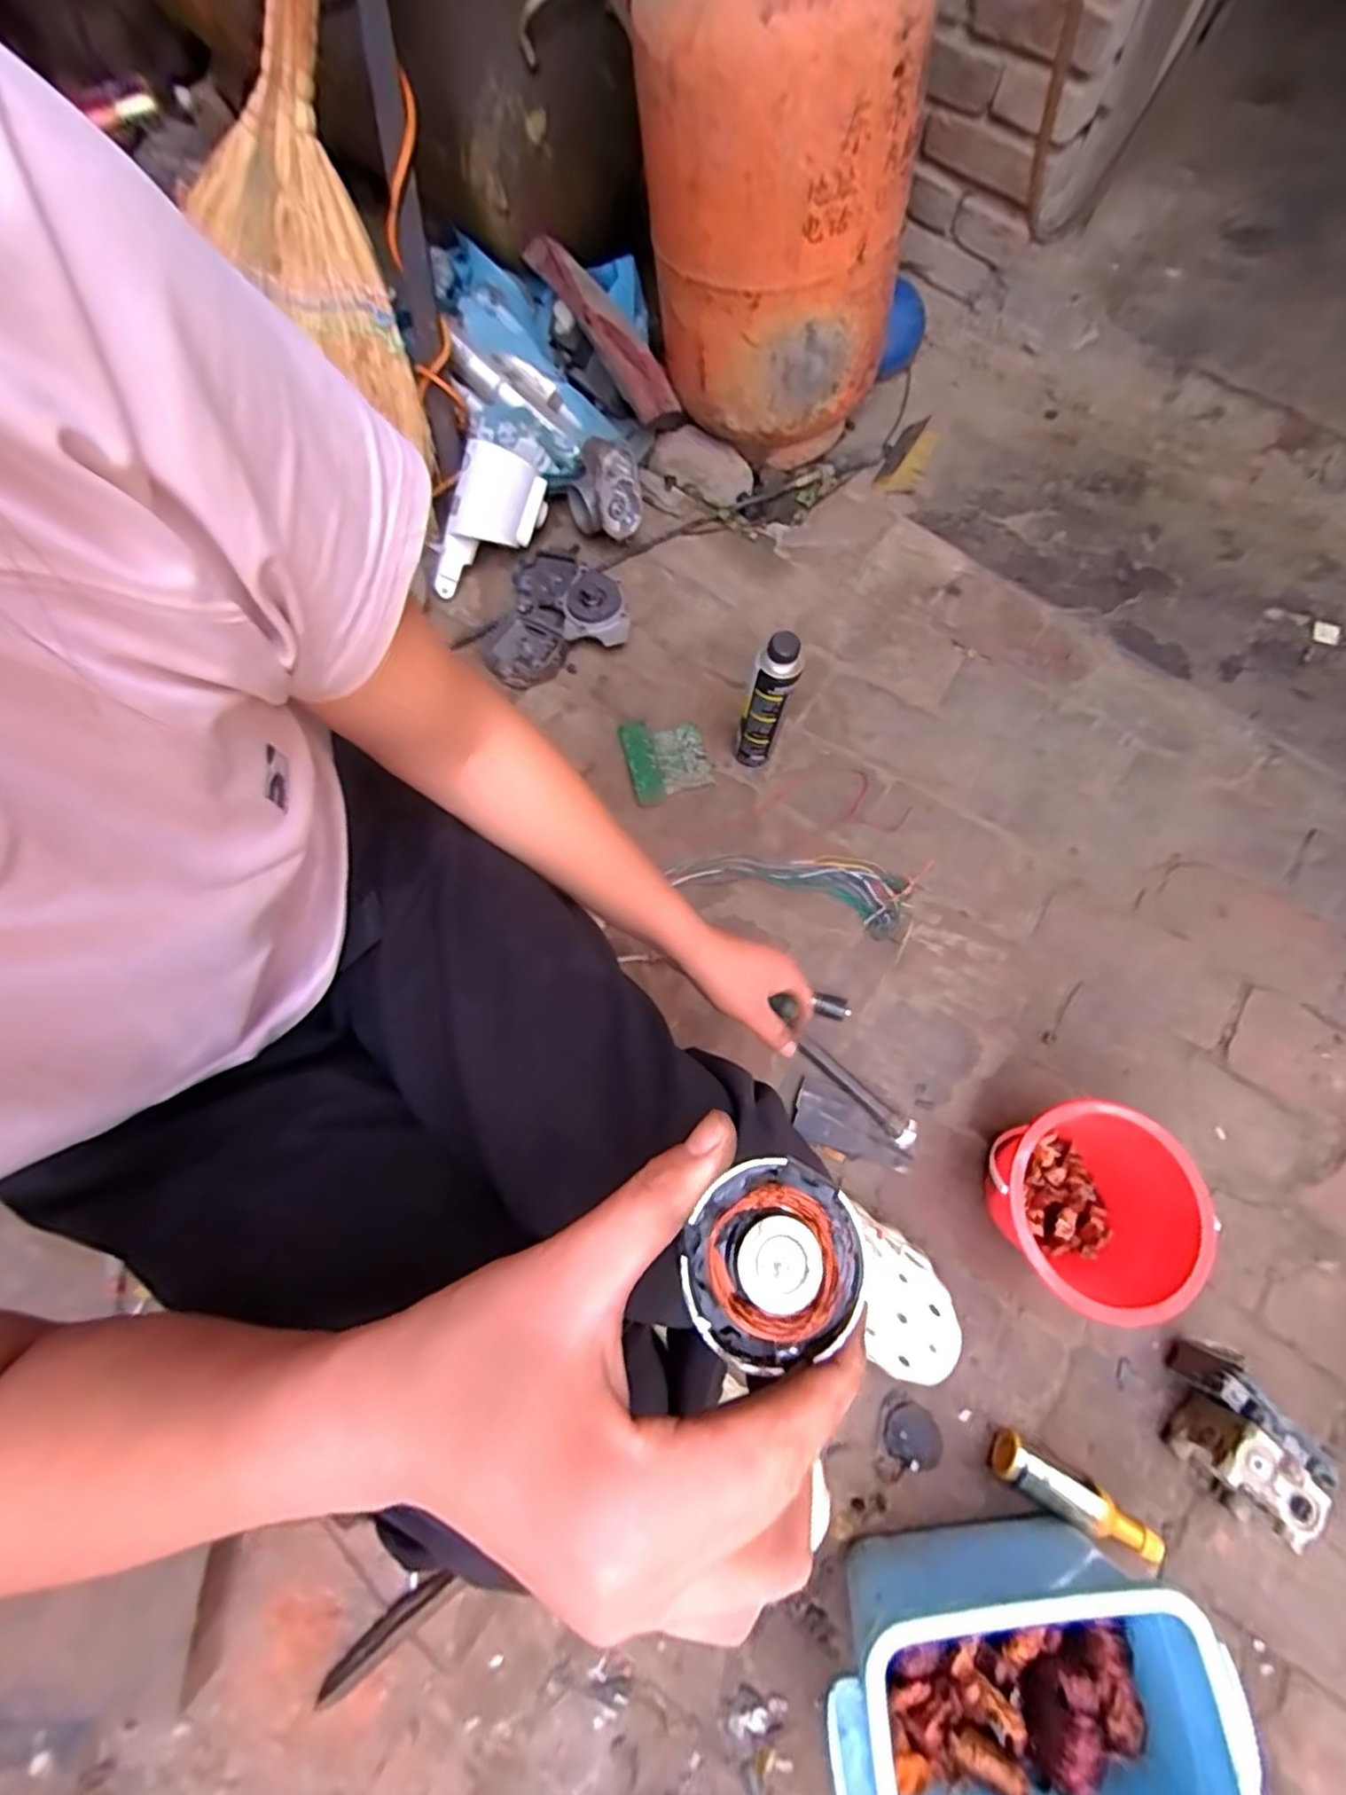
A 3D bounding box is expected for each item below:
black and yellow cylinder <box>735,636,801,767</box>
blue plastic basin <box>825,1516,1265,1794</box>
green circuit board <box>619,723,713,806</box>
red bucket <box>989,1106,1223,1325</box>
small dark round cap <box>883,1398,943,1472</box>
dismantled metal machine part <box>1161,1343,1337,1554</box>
[{"bbox_3d":[0.109,-0.219,0.815,0.051,0.212,0.049,12,72,4],"label":"black and yellow cylinder"},{"bbox_3d":[0.264,0.634,0.543,0.290,0.141,0.178,-7,72,-2],"label":"blue plastic basin"},{"bbox_3d":[-0.009,-0.188,0.915,0.103,0.008,0.126,-14,72,-5],"label":"green circuit board"},{"bbox_3d":[0.410,0.300,0.667,0.155,0.137,0.179,17,73,6],"label":"red bucket"},{"bbox_3d":[0.235,0.523,0.669,0.056,0.004,0.051,0,72,0],"label":"small dark round cap"},{"bbox_3d":[0.513,0.487,0.626,0.093,0.073,0.118,-42,76,-12],"label":"dismantled metal machine part"}]

